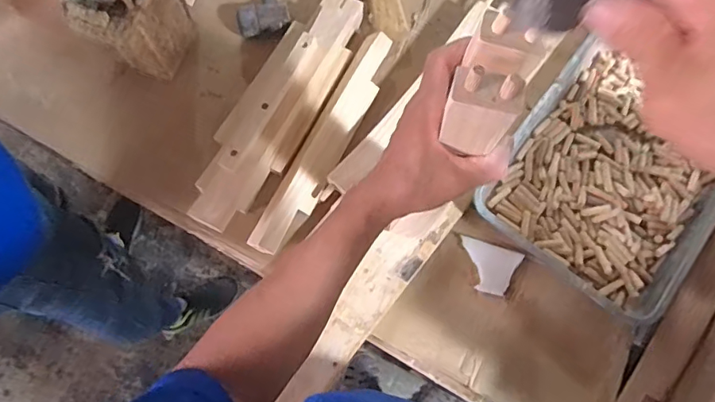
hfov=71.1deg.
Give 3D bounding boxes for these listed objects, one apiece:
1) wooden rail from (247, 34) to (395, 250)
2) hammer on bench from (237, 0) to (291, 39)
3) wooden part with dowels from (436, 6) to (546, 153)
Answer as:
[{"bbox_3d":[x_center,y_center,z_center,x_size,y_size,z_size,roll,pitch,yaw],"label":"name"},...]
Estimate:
[{"bbox_3d":[-0.043,-0.089,0.739,0.058,0.035,0.368,28,75,7],"label":"wooden rail"},{"bbox_3d":[-0.165,-0.437,0.847,0.079,0.063,0.352,-5,74,-2],"label":"hammer on bench"},{"bbox_3d":[0.087,-0.062,0.352,0.047,0.076,0.027,18,74,5],"label":"wooden part with dowels"}]

